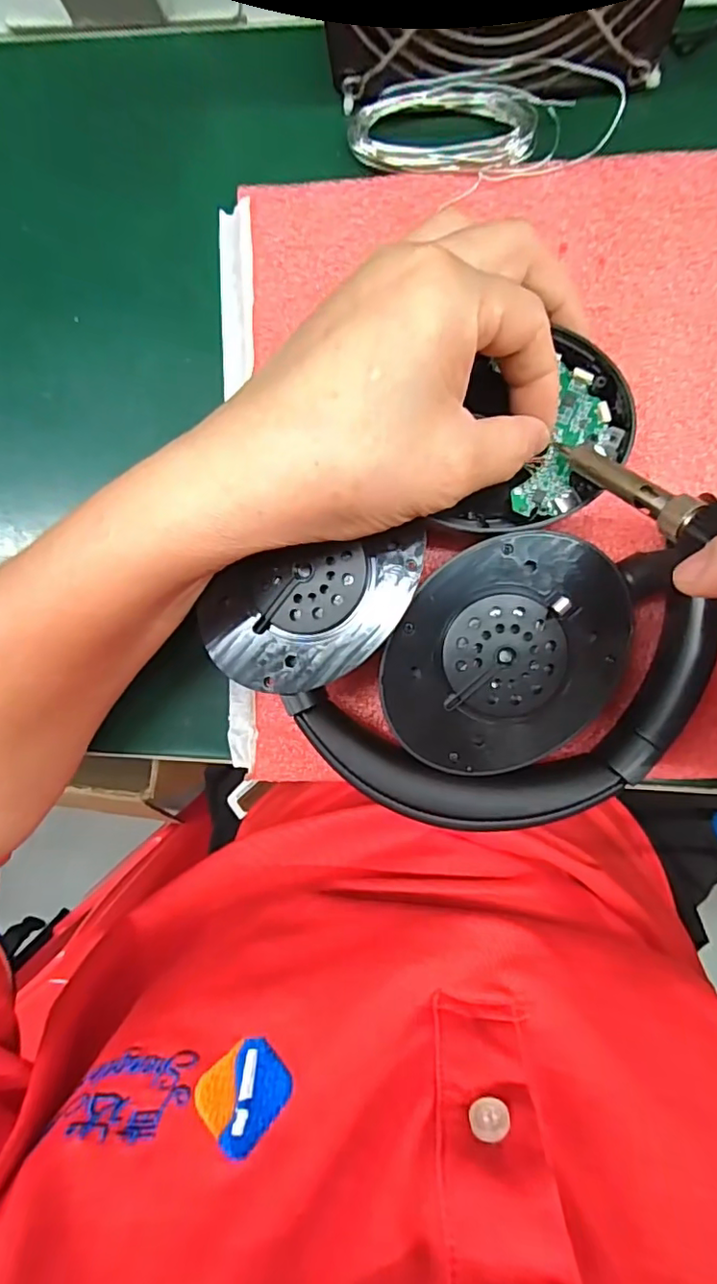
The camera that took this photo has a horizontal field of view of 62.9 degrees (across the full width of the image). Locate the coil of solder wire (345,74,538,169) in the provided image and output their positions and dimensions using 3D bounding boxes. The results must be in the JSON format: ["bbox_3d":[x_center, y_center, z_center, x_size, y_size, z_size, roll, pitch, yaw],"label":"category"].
[{"bbox_3d":[0.032,-0.196,0.222,0.070,0.006,0.031,6,91,5],"label":"coil of solder wire"}]

